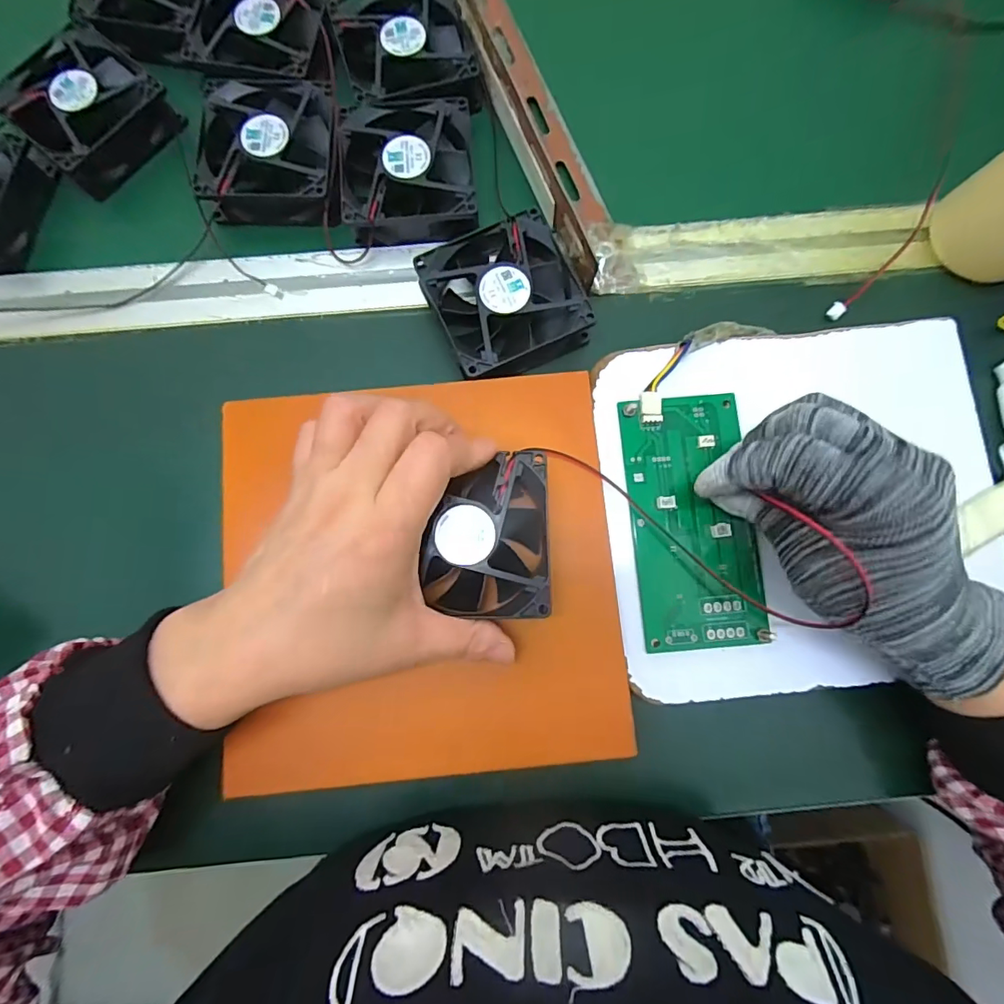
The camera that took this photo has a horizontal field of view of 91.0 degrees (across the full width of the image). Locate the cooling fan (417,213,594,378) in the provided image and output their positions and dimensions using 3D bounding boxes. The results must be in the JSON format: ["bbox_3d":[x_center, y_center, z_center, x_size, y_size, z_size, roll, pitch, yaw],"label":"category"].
[{"bbox_3d":[0.002,-0.119,0.286,0.081,0.021,0.085,-24,82,-2],"label":"cooling fan"}]

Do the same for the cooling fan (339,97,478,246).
[{"bbox_3d":[-0.057,-0.203,0.304,0.078,0.023,0.085,-4,81,1],"label":"cooling fan"}]

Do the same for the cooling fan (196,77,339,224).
[{"bbox_3d":[-0.141,-0.218,0.307,0.080,0.023,0.083,1,82,1],"label":"cooling fan"}]

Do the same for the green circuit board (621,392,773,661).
[{"bbox_3d":[0.102,0.009,0.263,0.063,0.007,0.133,-6,83,0],"label":"green circuit board"}]

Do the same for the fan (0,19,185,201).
[{"bbox_3d":[-0.262,-0.250,0.311,0.097,0.024,0.080,41,84,7],"label":"fan"}]

